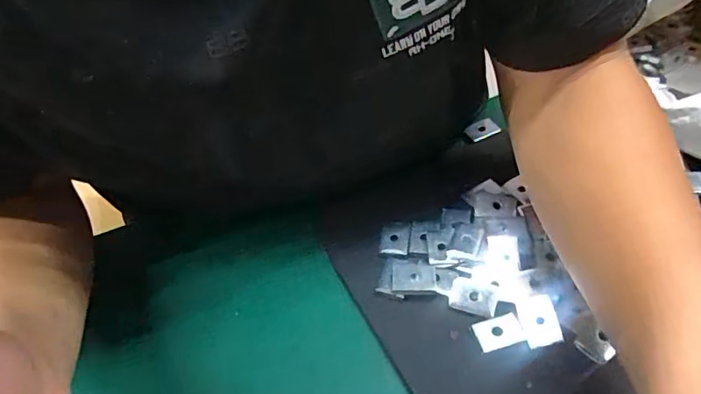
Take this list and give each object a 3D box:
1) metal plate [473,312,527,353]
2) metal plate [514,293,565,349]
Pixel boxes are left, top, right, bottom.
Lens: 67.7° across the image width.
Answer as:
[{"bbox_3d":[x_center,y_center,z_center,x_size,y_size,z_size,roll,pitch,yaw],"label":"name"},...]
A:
[{"bbox_3d":[0.087,0.080,0.310,0.026,0.004,0.018,-21,54,5],"label":"metal plate"},{"bbox_3d":[0.111,0.073,0.309,0.022,0.004,0.030,-14,55,7],"label":"metal plate"}]

